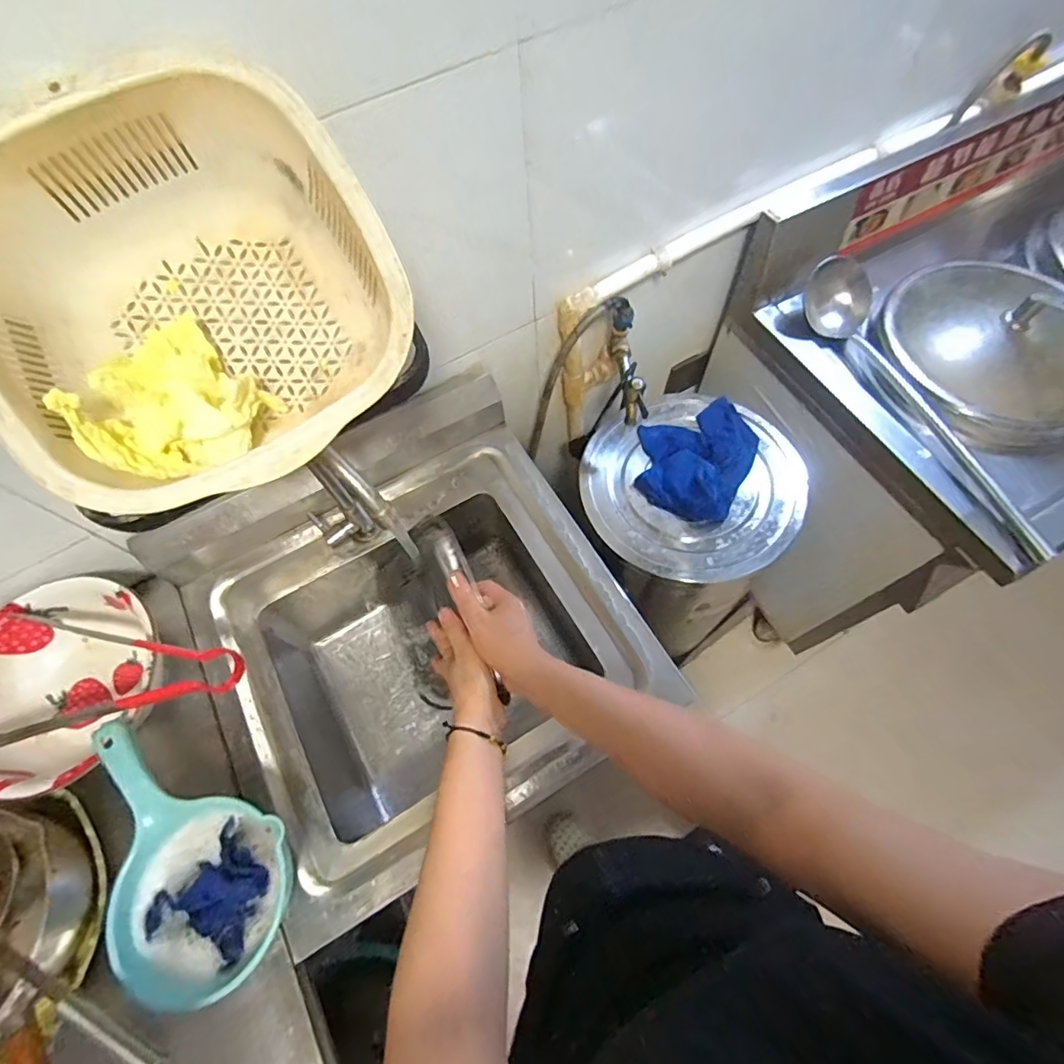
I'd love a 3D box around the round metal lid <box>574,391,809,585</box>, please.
[{"bbox_3d":[0.242,-0.074,0.789,0.316,0.031,0.306,-1,65,3],"label":"round metal lid"}]

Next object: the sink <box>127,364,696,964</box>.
[{"bbox_3d":[-0.145,0.129,0.701,0.488,0.270,0.490,-29,67,-10],"label":"sink"}]

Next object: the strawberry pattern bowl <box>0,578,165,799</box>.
[{"bbox_3d":[-0.527,0.176,0.611,0.220,0.101,0.220,-1,65,3],"label":"strawberry pattern bowl"}]

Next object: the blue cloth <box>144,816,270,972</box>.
[{"bbox_3d":[-0.298,0.352,0.499,0.095,0.014,0.102,37,73,18],"label":"blue cloth"}]

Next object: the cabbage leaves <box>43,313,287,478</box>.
[{"bbox_3d":[-0.260,-0.093,0.383,0.115,0.070,0.121,-42,70,-15],"label":"cabbage leaves"}]

